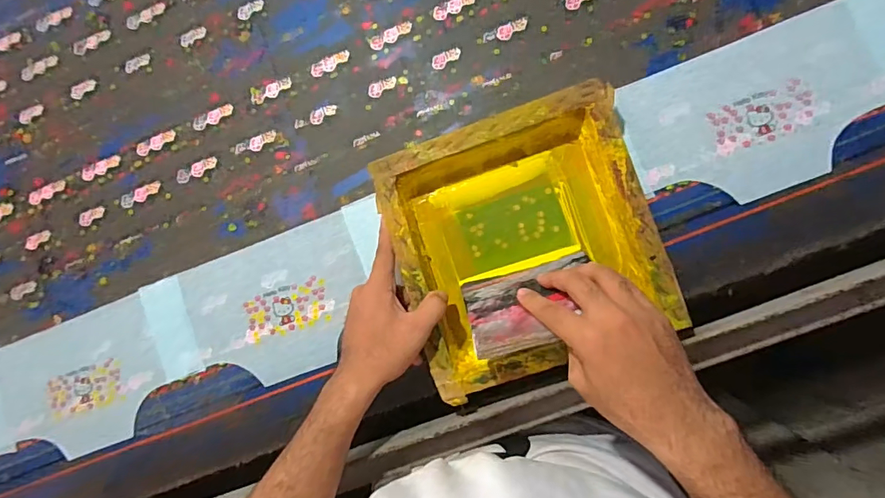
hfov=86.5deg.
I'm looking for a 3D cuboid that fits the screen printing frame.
[{"bbox_3d":[0.078,-0.009,0.467,0.239,0.047,0.246,-17,83,6],"label":"screen printing frame"}]

